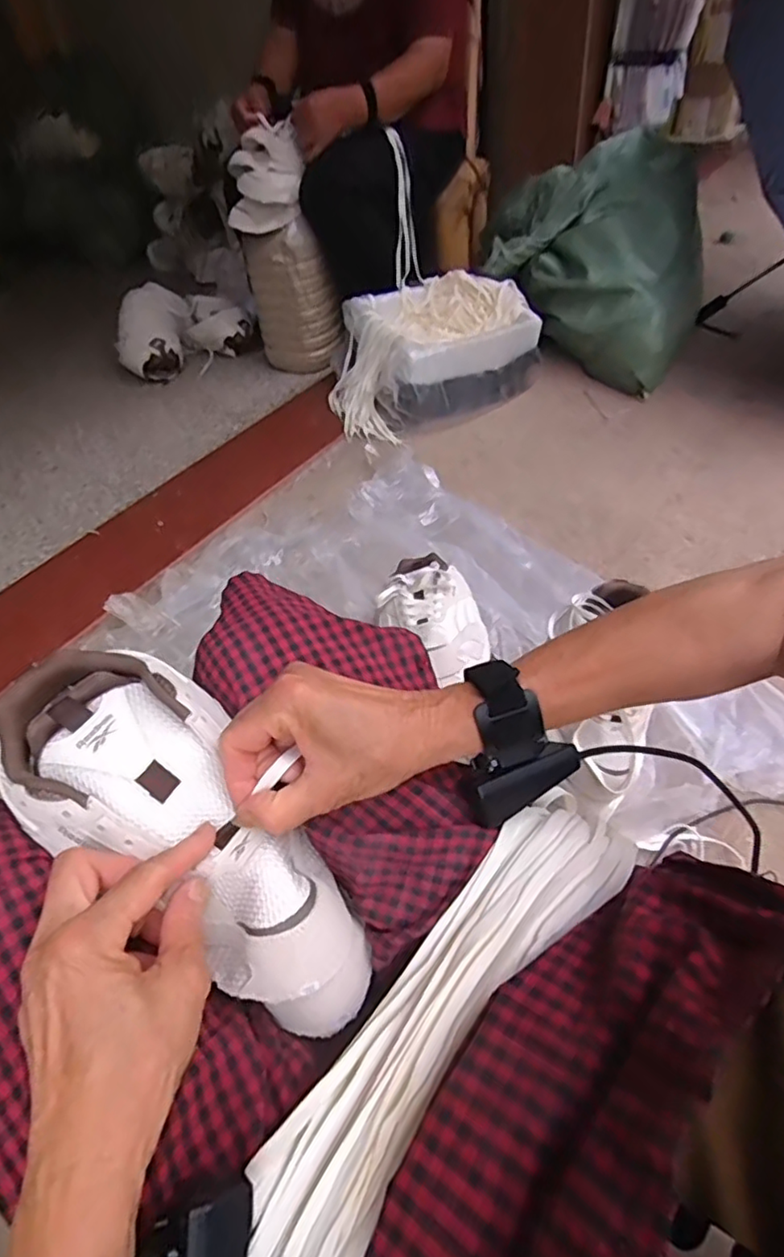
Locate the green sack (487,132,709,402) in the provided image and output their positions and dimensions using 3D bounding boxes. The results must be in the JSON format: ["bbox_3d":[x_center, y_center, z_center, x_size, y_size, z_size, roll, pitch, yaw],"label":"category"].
[{"bbox_3d":[0.450,-0.825,1.403,0.464,0.360,0.471,4,47,11],"label":"green sack"}]

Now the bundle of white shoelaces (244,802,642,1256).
[{"bbox_3d":[0.018,0.213,0.301,0.089,0.040,0.335,25,54,28],"label":"bundle of white shoelaces"}]

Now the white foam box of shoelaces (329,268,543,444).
[{"bbox_3d":[0.084,-0.579,1.313,0.431,0.214,0.259,-26,49,-17],"label":"white foam box of shoelaces"}]

